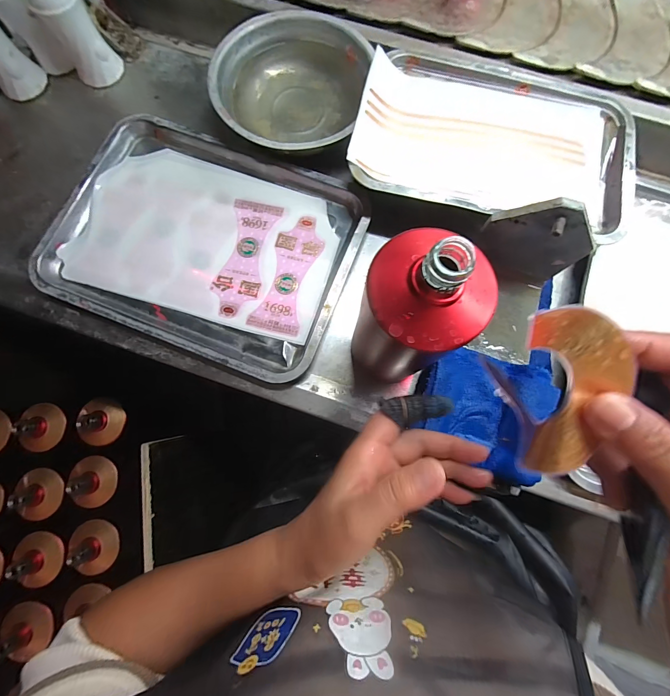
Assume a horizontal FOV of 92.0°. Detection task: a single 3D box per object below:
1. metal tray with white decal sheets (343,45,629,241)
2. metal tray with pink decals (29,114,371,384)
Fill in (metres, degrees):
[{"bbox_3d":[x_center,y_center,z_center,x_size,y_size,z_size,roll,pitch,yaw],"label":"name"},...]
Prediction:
[{"bbox_3d":[0.179,-0.234,0.371,0.302,0.046,0.203,13,80,3],"label":"metal tray with white decal sheets"},{"bbox_3d":[-0.150,-0.124,0.382,0.334,0.026,0.252,20,80,5],"label":"metal tray with pink decals"}]

